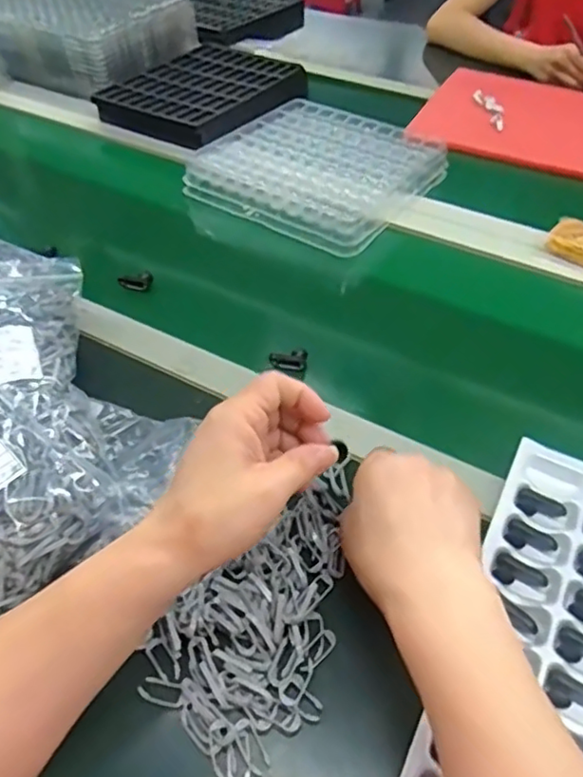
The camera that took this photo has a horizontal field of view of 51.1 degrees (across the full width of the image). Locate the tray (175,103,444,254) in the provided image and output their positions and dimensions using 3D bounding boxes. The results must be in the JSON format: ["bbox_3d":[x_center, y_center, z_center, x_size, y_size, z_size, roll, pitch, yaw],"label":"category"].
[{"bbox_3d":[0.035,-0.294,0.805,0.268,0.033,0.258,30,53,24],"label":"tray"}]

